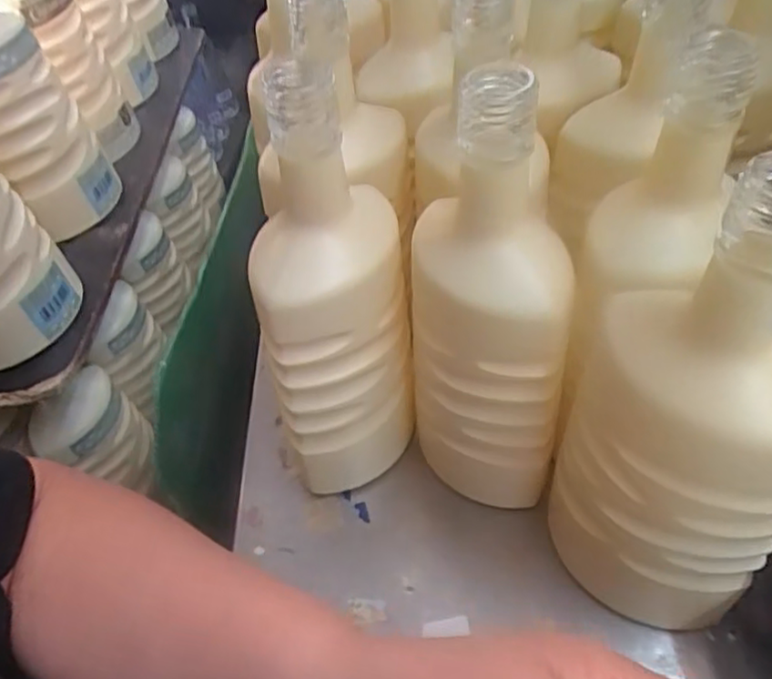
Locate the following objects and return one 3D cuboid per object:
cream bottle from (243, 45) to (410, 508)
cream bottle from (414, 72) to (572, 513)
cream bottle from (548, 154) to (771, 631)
[{"bbox_3d":[-0.031,-0.009,0.346,0.082,0.242,0.071,-7,49,3],"label":"cream bottle"},{"bbox_3d":[0.047,-0.006,0.339,0.078,0.227,0.084,-3,49,6],"label":"cream bottle"},{"bbox_3d":[0.130,0.034,0.280,0.082,0.226,0.068,8,52,17],"label":"cream bottle"}]

